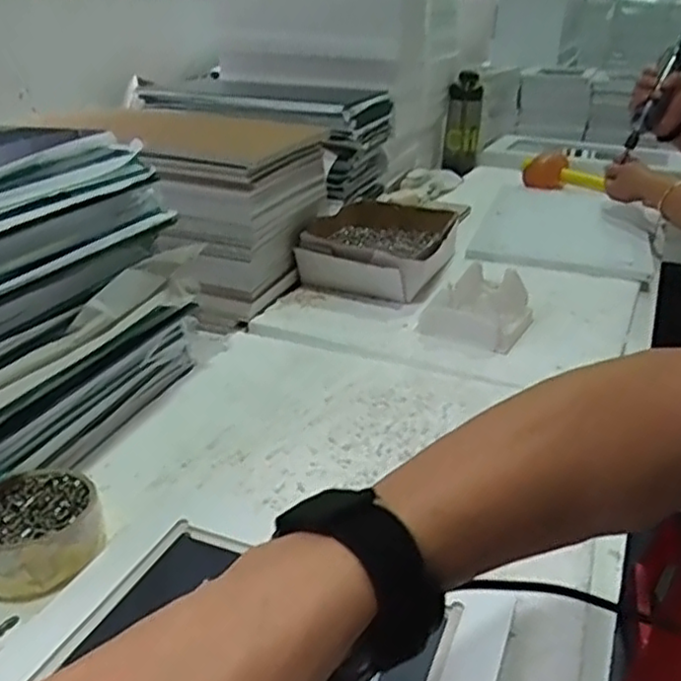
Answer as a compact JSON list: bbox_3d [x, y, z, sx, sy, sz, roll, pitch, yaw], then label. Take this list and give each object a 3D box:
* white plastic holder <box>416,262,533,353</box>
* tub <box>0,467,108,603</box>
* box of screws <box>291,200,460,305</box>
[{"bbox_3d":[0.163,-0.037,0.811,0.101,0.060,0.138,18,26,23],"label":"white plastic holder"},{"bbox_3d":[-0.203,0.125,0.466,0.081,0.040,0.084,0,26,0],"label":"tub"},{"bbox_3d":[0.055,-0.131,0.977,0.178,0.076,0.275,7,27,16],"label":"box of screws"}]

